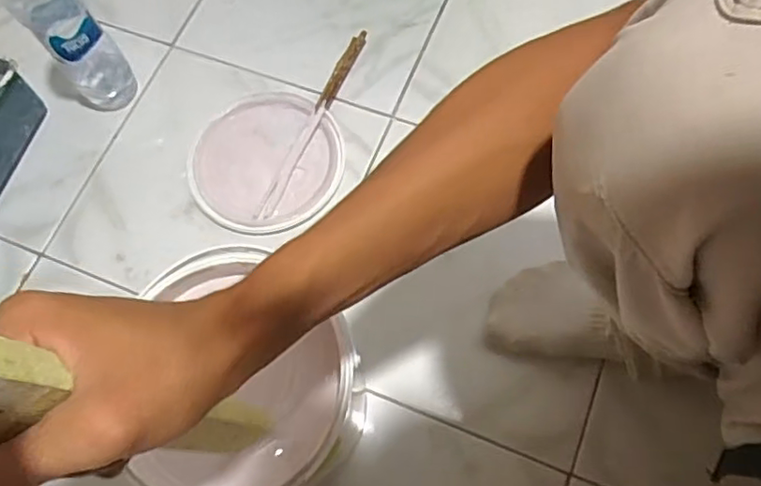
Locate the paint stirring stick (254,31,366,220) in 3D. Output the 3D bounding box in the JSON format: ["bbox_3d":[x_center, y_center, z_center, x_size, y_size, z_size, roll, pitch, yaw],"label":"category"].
[{"bbox_3d":[-0.077,-0.142,0.703,0.017,0.016,0.259,23,70,11],"label":"paint stirring stick"}]

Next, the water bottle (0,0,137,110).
[{"bbox_3d":[-0.331,-0.229,0.639,0.062,0.239,0.062,-29,69,-10],"label":"water bottle"}]

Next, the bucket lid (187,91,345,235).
[{"bbox_3d":[-0.130,-0.095,0.693,0.169,0.022,0.171,-1,67,2],"label":"bucket lid"}]

